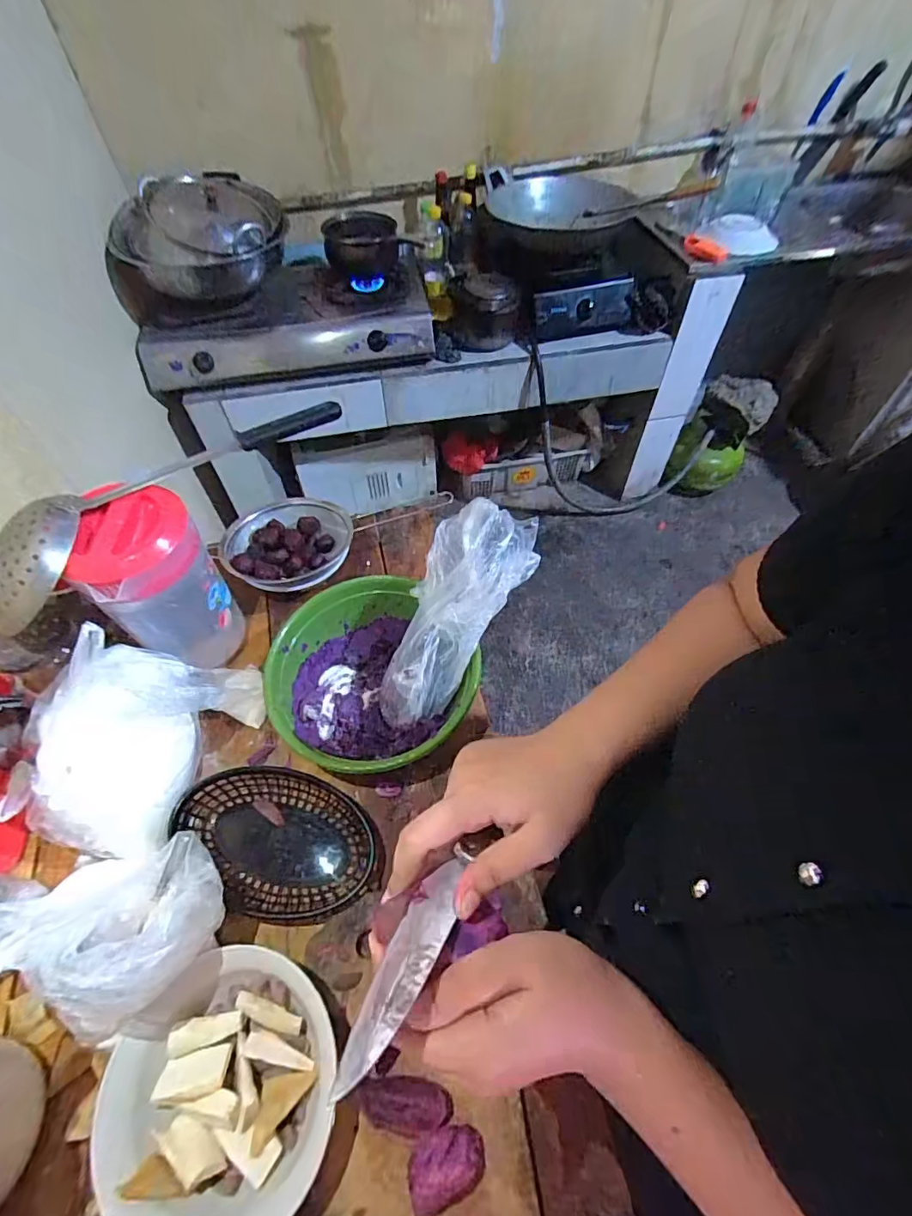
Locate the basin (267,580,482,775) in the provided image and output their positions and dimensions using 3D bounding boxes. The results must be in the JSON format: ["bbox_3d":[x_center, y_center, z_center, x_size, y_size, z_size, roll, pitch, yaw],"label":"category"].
[{"bbox_3d":[-0.103,0.086,0.605,0.209,0.076,0.225,0,56,1],"label":"basin"}]

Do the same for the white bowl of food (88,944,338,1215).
[{"bbox_3d":[-0.191,0.392,0.424,0.176,0.060,0.181,0,56,1],"label":"white bowl of food"}]

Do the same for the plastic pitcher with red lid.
[{"bbox_3d":[-0.324,-0.023,0.584,0.110,0.213,0.101,0,56,1],"label":"plastic pitcher with red lid"}]

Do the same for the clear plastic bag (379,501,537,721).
[{"bbox_3d":[-0.008,0.005,0.593,0.112,0.056,0.267,27,91,18],"label":"clear plastic bag"}]

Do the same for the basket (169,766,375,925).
[{"bbox_3d":[-0.194,0.246,0.545,0.208,0.037,0.136,6,56,5],"label":"basket"}]

